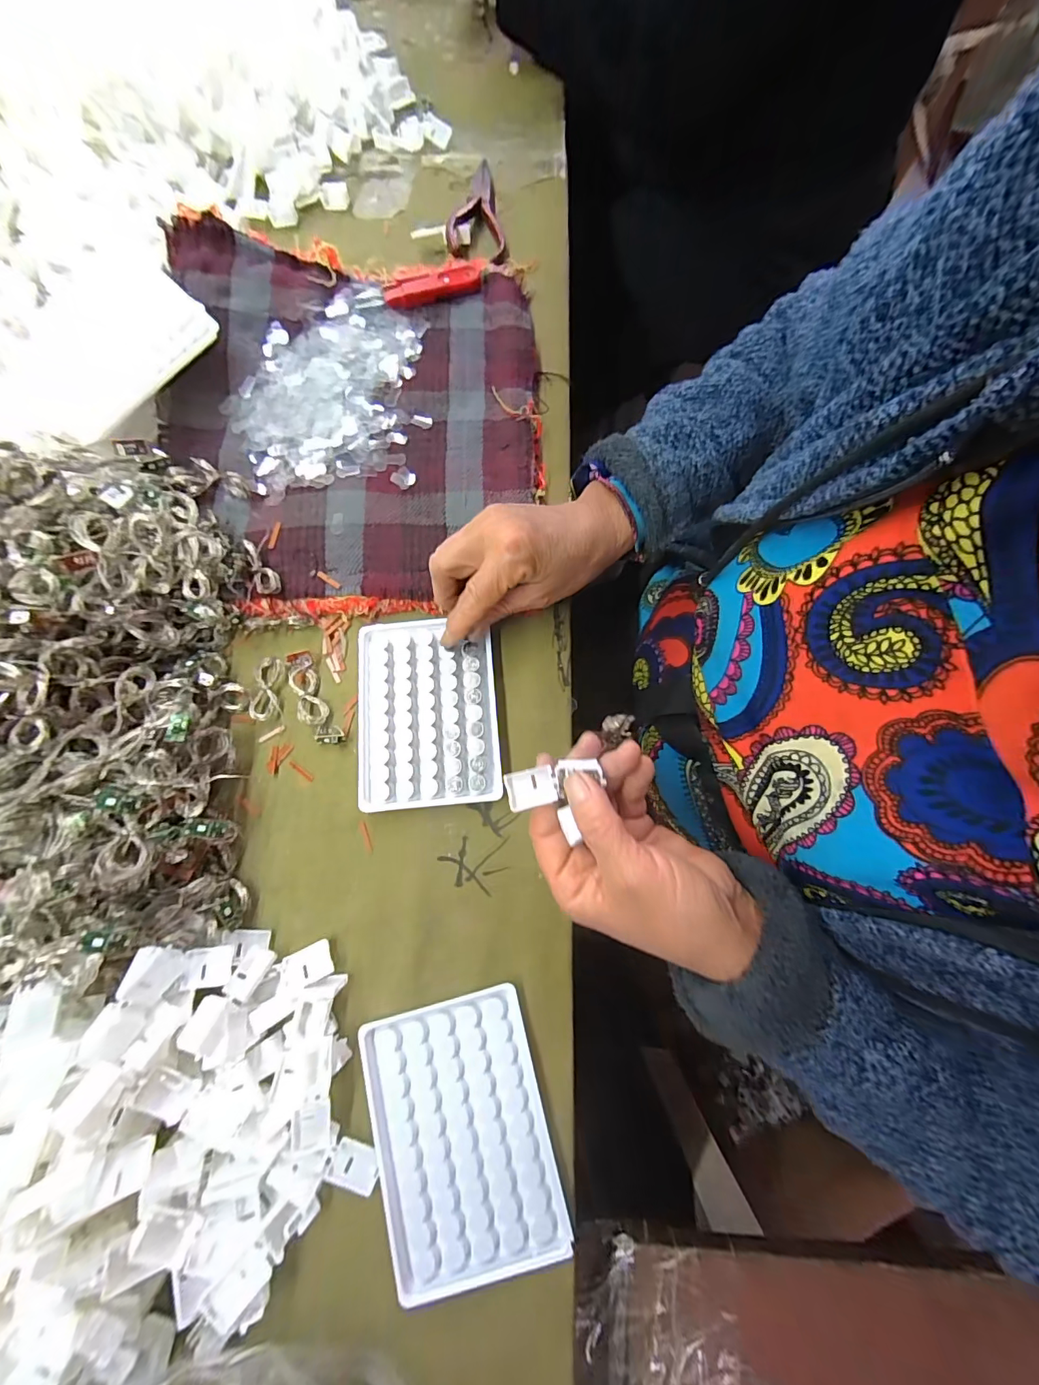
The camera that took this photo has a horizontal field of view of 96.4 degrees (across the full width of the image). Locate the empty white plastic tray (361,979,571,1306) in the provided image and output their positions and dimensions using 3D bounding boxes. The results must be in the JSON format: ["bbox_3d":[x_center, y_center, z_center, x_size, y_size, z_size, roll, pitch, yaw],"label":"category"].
[{"bbox_3d":[-0.033,0.243,0.259,0.094,0.009,0.127,-15,75,-2],"label":"empty white plastic tray"}]

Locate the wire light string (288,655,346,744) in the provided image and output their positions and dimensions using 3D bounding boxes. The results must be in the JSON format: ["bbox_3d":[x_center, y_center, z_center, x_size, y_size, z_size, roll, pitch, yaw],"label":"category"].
[{"bbox_3d":[-0.144,0.009,0.326,0.022,0.011,0.066,-26,75,-5],"label":"wire light string"}]

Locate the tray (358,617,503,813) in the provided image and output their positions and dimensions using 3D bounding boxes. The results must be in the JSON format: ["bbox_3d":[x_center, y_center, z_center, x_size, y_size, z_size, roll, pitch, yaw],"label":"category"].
[{"bbox_3d":[-0.064,0.011,0.318,0.095,0.012,0.129,-6,75,0],"label":"tray"}]

